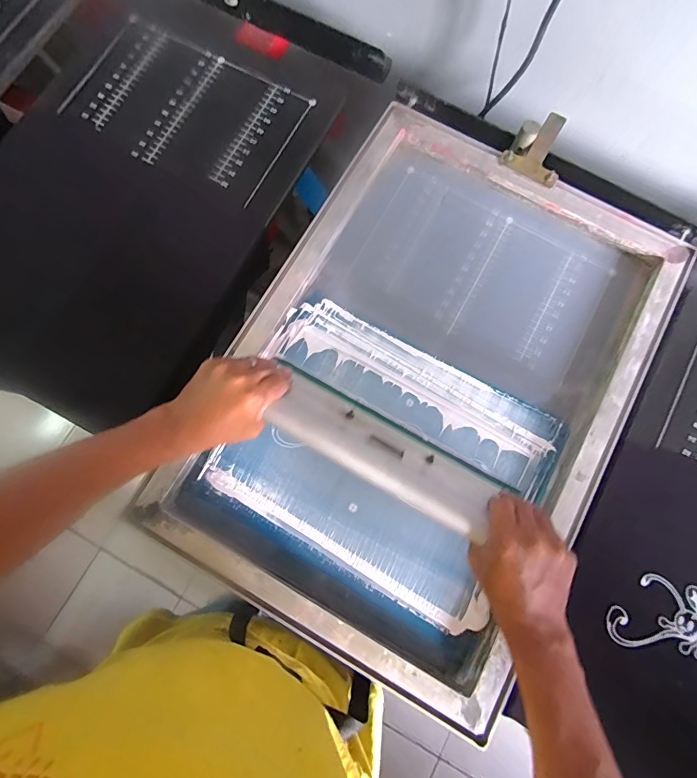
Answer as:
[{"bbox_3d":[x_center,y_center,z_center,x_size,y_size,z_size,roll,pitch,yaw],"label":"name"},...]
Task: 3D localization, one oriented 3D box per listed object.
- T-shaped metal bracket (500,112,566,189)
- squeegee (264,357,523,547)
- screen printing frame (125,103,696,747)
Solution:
[{"bbox_3d":[0.264,-0.331,0.546,0.081,0.017,0.085,32,99,10],"label":"T-shaped metal bracket"},{"bbox_3d":[0.045,0.075,0.441,0.260,0.130,0.032,29,120,4],"label":"squeegee"},{"bbox_3d":[0.101,-0.013,0.507,0.459,0.033,0.641,29,80,4],"label":"screen printing frame"}]

